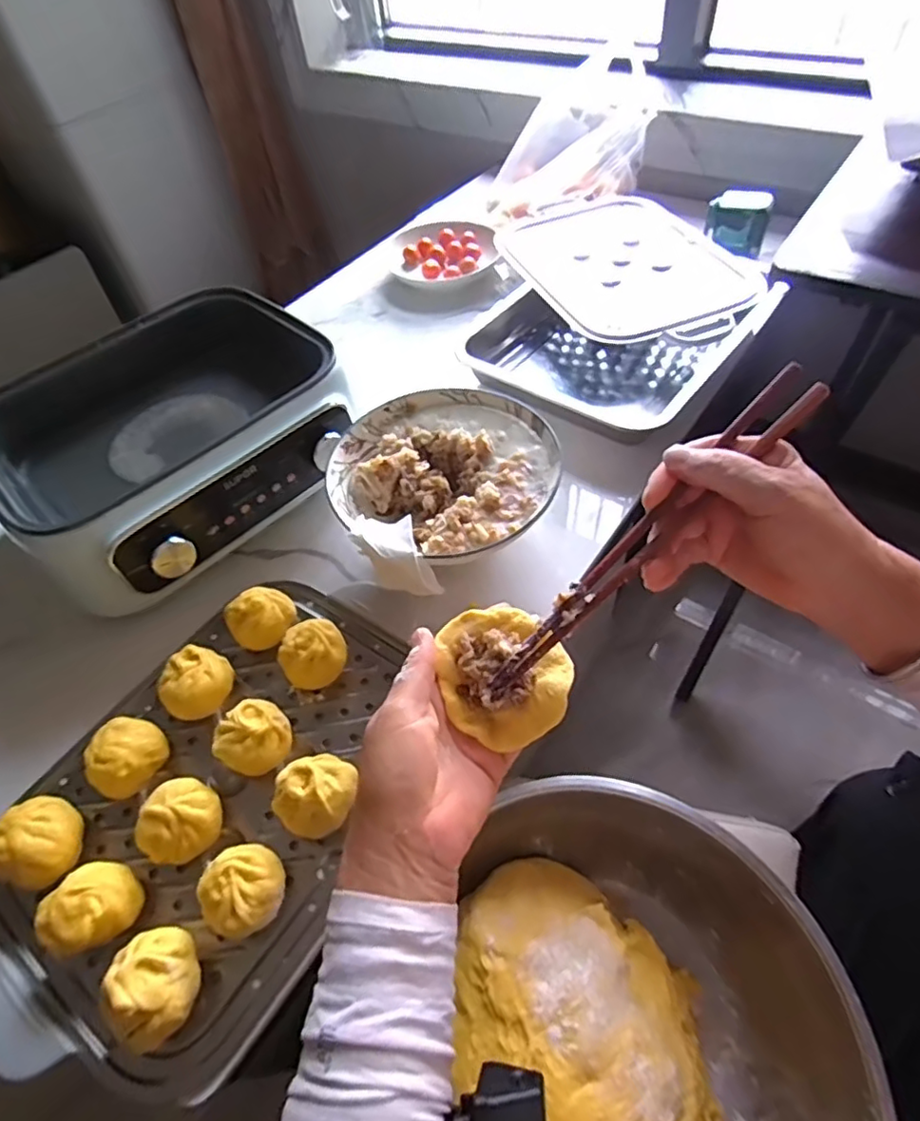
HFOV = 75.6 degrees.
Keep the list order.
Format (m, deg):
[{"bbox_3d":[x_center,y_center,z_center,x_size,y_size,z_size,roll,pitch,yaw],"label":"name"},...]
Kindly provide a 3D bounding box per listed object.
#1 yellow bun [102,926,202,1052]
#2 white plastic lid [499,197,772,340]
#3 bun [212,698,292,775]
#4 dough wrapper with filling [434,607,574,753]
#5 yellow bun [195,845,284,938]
[{"bbox_3d":[-0.174,0.247,0.348,0.043,0.052,0.055,-31,56,-17],"label":"yellow bun"},{"bbox_3d":[0.201,-0.385,0.755,0.239,0.022,0.321,-25,55,-13],"label":"white plastic lid"},{"bbox_3d":[-0.148,0.130,0.434,0.042,0.041,0.049,17,57,17],"label":"bun"},{"bbox_3d":[0.025,0.066,0.346,0.074,0.030,0.072,-3,53,4],"label":"dough wrapper with filling"},{"bbox_3d":[-0.134,0.209,0.376,0.043,0.045,0.047,-3,53,4],"label":"yellow bun"}]

